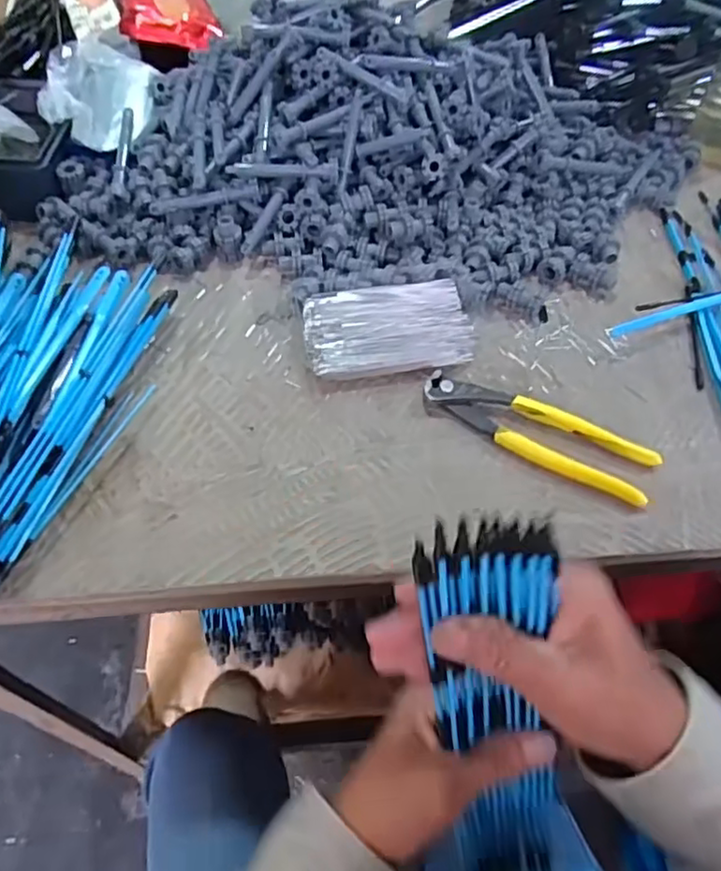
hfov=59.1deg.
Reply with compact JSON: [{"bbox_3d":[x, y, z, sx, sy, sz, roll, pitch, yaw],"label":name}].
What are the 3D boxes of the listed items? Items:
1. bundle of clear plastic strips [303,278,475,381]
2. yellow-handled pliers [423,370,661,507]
[{"bbox_3d":[0.021,-0.086,0.506,0.127,0.021,0.079,-7,55,-5],"label":"bundle of clear plastic strips"},{"bbox_3d":[0.123,-0.003,0.453,0.166,0.014,0.044,24,58,16],"label":"yellow-handled pliers"}]

